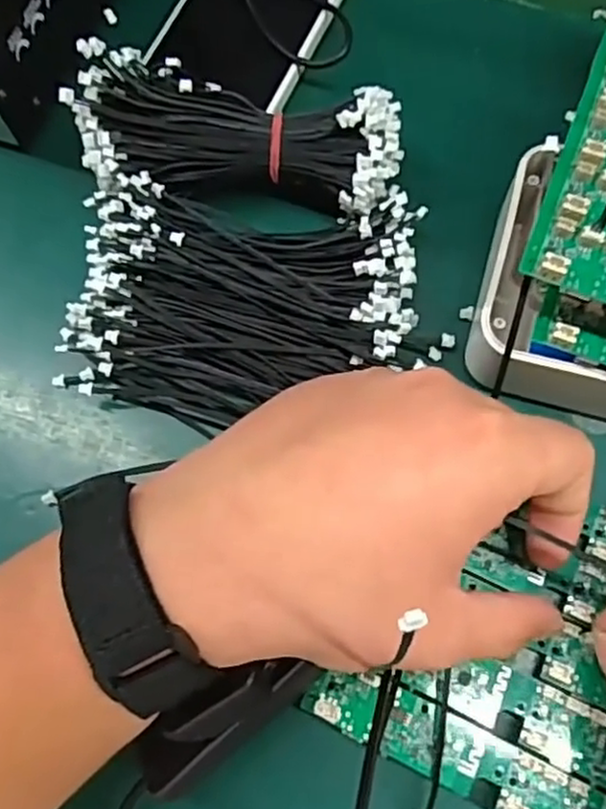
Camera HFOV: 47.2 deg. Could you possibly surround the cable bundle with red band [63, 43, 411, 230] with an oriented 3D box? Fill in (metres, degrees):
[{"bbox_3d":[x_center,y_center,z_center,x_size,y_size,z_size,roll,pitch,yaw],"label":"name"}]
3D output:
[{"bbox_3d":[-0.027,-0.120,0.301,0.140,0.045,0.051,8,72,5],"label":"cable bundle with red band"}]

